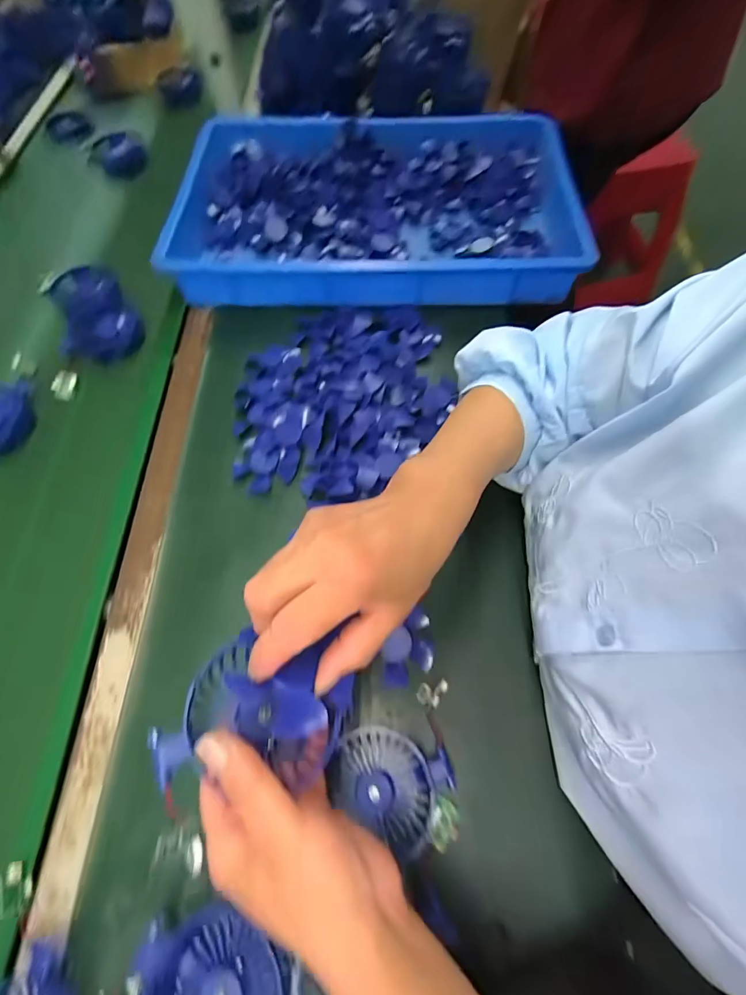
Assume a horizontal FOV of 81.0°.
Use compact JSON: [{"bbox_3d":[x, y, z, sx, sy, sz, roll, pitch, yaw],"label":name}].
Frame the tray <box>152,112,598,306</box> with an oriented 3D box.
[{"bbox_3d":[0.012,-0.439,0.645,0.566,0.067,0.377,0,64,3],"label":"tray"}]

